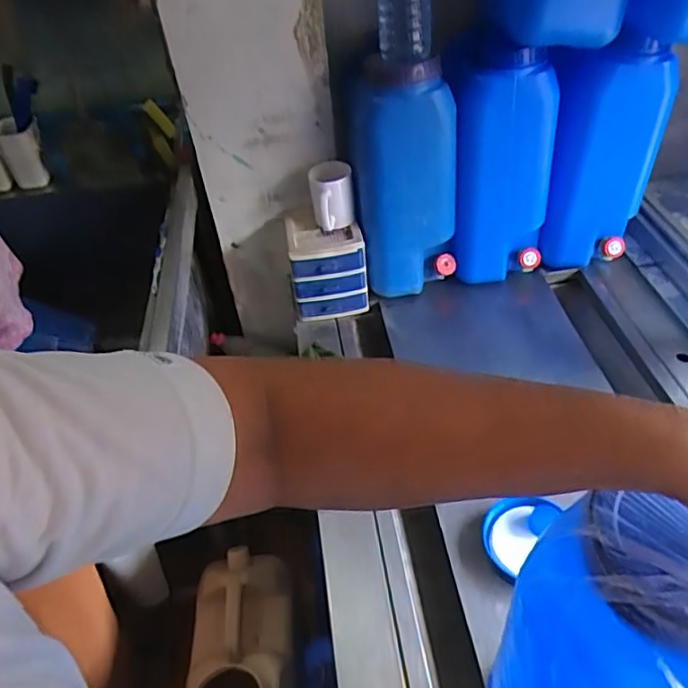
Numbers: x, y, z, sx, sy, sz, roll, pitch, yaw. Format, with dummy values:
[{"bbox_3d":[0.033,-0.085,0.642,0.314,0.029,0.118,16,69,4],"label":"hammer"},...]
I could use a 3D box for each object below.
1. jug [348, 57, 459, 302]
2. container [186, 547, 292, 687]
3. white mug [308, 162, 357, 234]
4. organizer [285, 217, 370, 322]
[{"bbox_3d":[0.107,-0.286,1.063,0.179,0.388,0.153,-3,43,4],"label":"jug"},{"bbox_3d":[-0.164,0.501,0.968,0.152,0.143,0.308,-6,43,0],"label":"container"},{"bbox_3d":[-0.020,-0.260,1.064,0.075,0.106,0.072,-7,43,0],"label":"white mug"},{"bbox_3d":[-0.031,-0.143,1.127,0.135,0.159,0.108,-10,43,-4],"label":"organizer"}]

